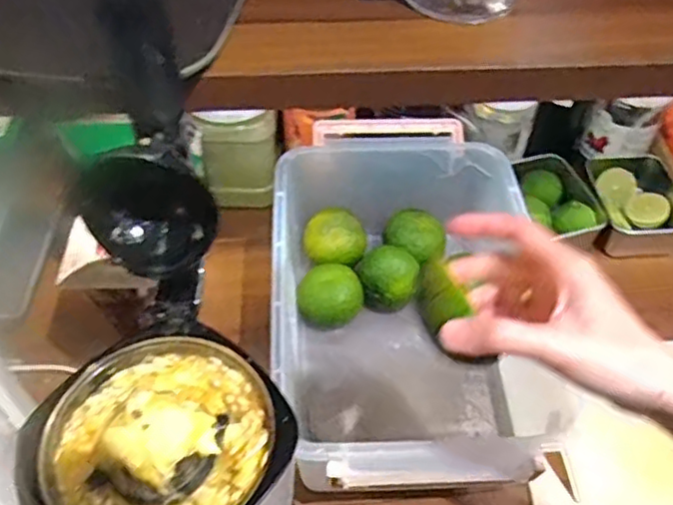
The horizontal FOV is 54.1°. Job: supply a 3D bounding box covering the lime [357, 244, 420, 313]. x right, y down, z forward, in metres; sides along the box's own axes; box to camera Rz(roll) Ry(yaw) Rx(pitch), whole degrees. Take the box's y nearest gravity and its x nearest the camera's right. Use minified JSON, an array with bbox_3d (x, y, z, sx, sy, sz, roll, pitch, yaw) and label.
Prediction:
[{"bbox_3d":[0.061,0.028,0.752,0.071,0.070,0.062,6,50,4],"label":"lime"}]

